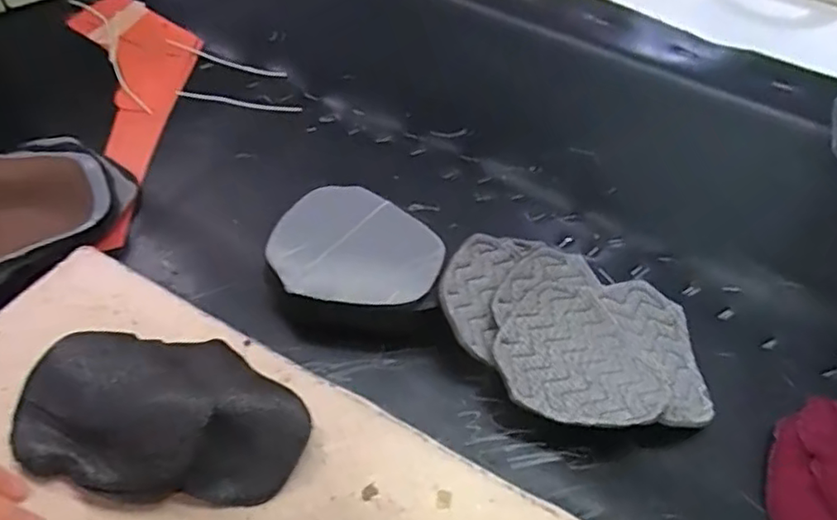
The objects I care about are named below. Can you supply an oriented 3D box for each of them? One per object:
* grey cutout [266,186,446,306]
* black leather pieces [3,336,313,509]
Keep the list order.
[{"bbox_3d":[-0.038,-0.001,0.402,0.105,0.037,0.089,15,52,6],"label":"grey cutout"},{"bbox_3d":[-0.127,0.072,0.311,0.137,0.032,0.084,4,53,-2],"label":"black leather pieces"}]

